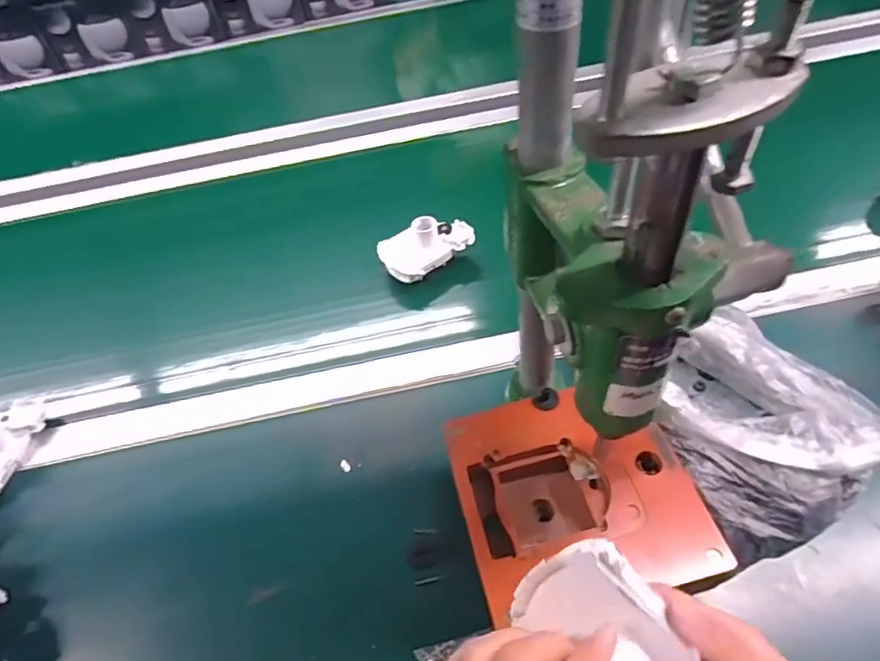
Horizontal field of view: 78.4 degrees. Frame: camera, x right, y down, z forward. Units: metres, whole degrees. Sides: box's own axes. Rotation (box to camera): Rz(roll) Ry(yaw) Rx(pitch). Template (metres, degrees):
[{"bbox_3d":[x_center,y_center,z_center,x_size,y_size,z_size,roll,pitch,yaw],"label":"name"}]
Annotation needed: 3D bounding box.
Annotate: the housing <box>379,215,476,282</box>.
[{"bbox_3d":[-0.014,-0.096,0.611,0.105,0.042,0.058,-15,50,-4],"label":"housing"}]

